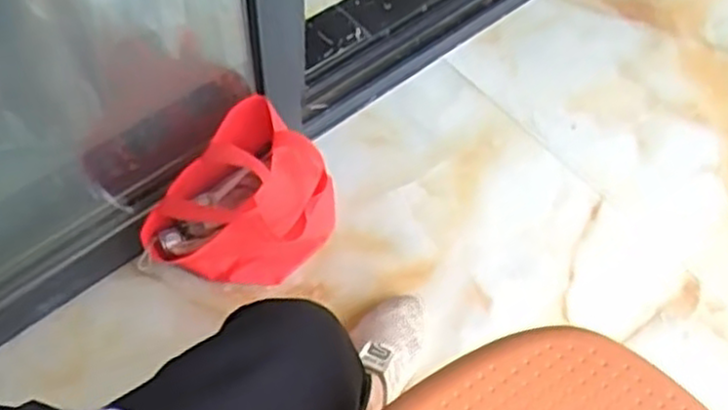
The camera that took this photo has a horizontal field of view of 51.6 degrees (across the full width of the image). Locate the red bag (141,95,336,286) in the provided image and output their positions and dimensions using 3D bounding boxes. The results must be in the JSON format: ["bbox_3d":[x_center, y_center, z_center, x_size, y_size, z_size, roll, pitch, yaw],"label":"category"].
[{"bbox_3d":[-0.143,0.011,0.891,0.139,0.170,0.206,36,62,17],"label":"red bag"}]

